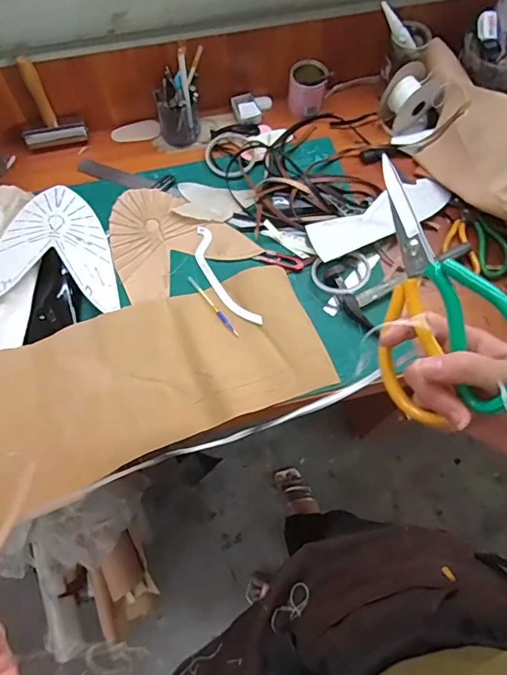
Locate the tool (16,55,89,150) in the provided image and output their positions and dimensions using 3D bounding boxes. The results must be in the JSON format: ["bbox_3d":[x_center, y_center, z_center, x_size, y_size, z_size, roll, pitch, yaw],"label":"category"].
[{"bbox_3d":[-0.342,-0.378,0.786,0.104,0.152,0.029,-10,68,-5],"label":"tool"}]

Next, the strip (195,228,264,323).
[{"bbox_3d":[-0.049,-0.094,0.753,0.042,0.007,0.191,-27,71,-11],"label":"strip"}]

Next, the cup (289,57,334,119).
[{"bbox_3d":[0.096,-0.440,0.854,0.065,0.072,0.062,0,68,-1],"label":"cup"}]

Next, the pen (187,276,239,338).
[{"bbox_3d":[-0.062,-0.048,0.734,0.009,0.004,0.124,-36,73,-14],"label":"pen"}]

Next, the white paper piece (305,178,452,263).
[{"bbox_3d":[0.204,-0.195,0.778,0.247,0.034,0.076,-26,71,-11],"label":"white paper piece"}]

